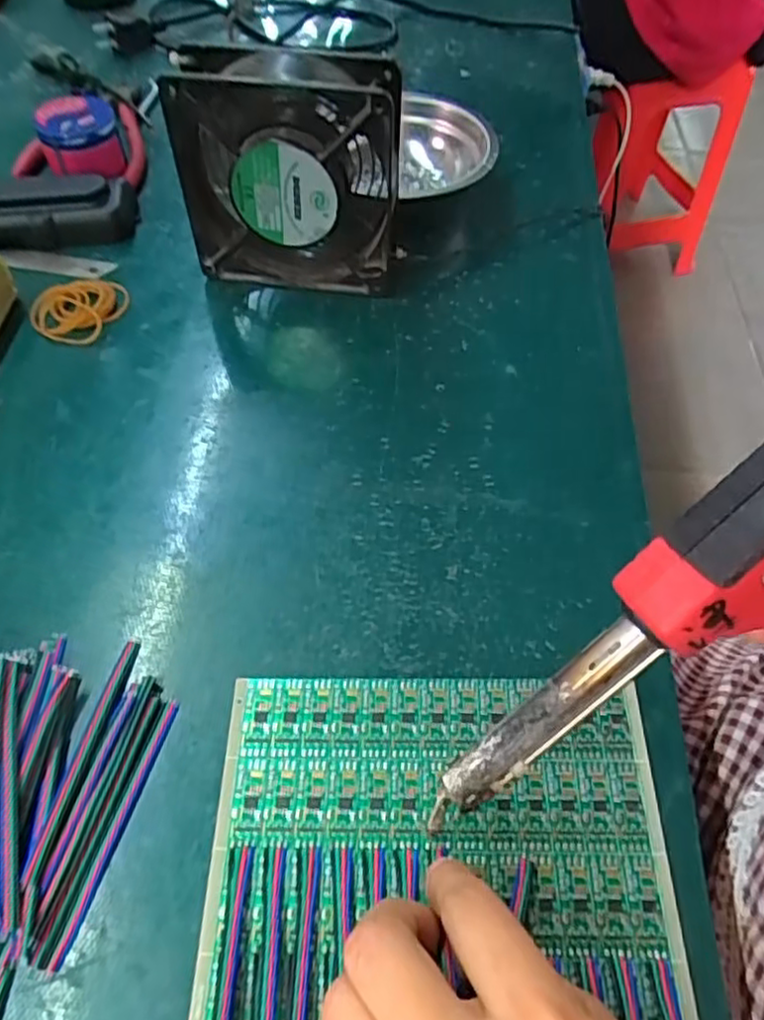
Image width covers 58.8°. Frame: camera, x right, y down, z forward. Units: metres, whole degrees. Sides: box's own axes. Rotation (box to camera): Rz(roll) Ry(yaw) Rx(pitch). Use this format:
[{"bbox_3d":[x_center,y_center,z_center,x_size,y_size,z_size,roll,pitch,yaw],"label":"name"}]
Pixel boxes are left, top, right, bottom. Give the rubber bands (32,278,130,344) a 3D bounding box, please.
[{"bbox_3d":[-0.178,-0.119,0.402,0.055,0.014,0.043,-23,59,-15],"label":"rubber bands"}]

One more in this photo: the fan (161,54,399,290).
[{"bbox_3d":[-0.050,-0.188,0.387,0.120,0.120,0.045,6,56,4],"label":"fan"}]

